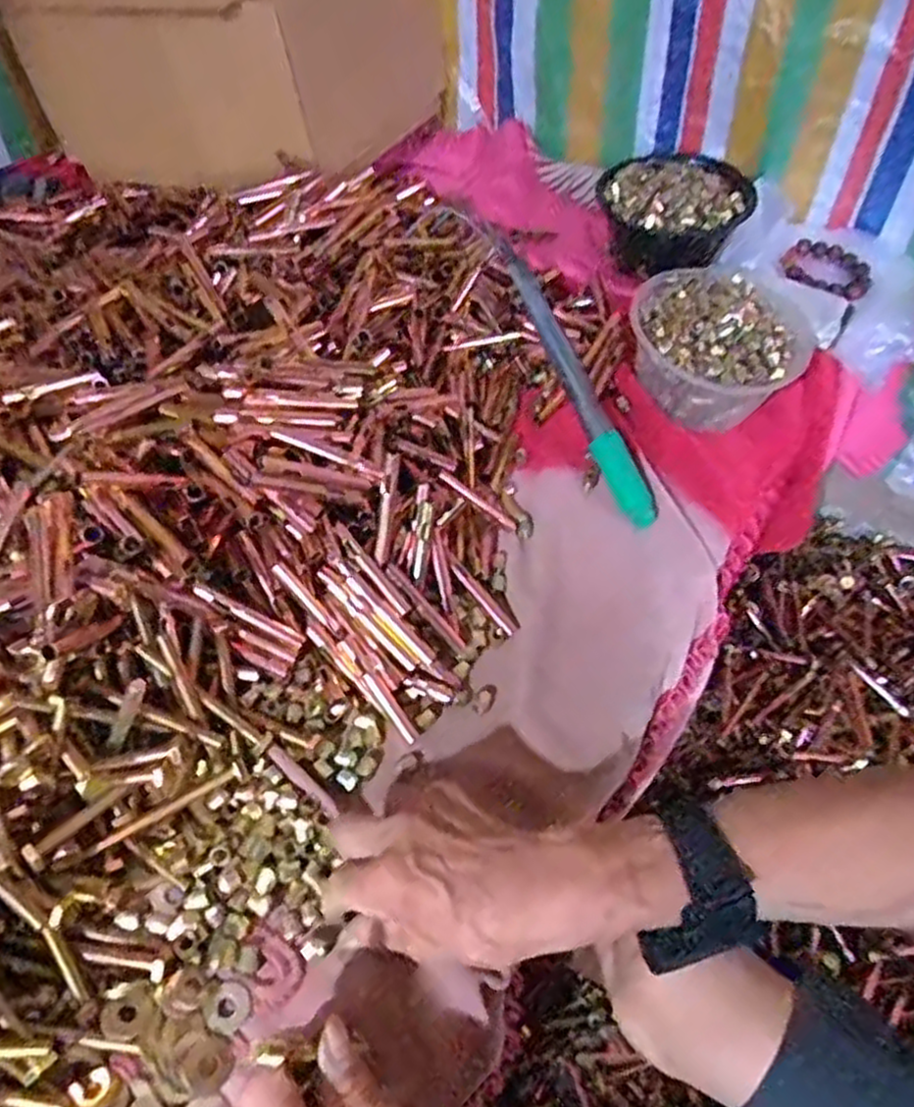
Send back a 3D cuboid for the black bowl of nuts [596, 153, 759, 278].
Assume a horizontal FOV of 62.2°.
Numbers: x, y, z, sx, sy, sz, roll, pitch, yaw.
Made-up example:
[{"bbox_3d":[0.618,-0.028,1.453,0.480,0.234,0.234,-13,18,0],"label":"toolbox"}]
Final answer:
[{"bbox_3d":[0.233,-0.367,0.826,0.163,0.079,0.133,13,53,8],"label":"black bowl of nuts"}]

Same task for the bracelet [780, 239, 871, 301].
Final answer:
[{"bbox_3d":[0.402,-0.309,0.824,0.096,0.023,0.059,39,91,25],"label":"bracelet"}]

